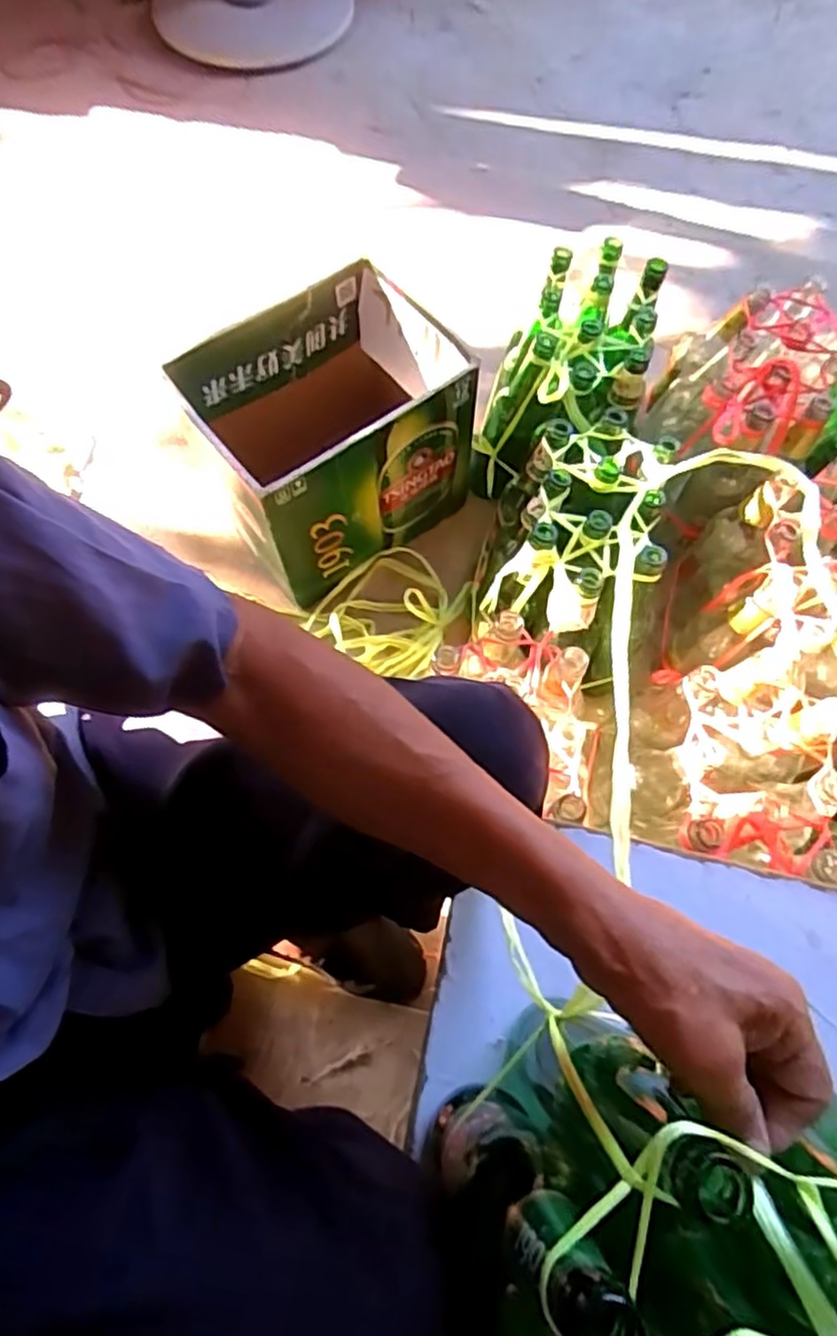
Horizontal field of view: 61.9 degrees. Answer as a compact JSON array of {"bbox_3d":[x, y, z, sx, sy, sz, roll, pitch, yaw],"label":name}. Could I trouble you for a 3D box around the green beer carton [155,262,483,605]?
[{"bbox_3d":[-0.104,-0.292,0.879,0.282,0.250,0.226,-35,73,-12],"label":"green beer carton"}]

